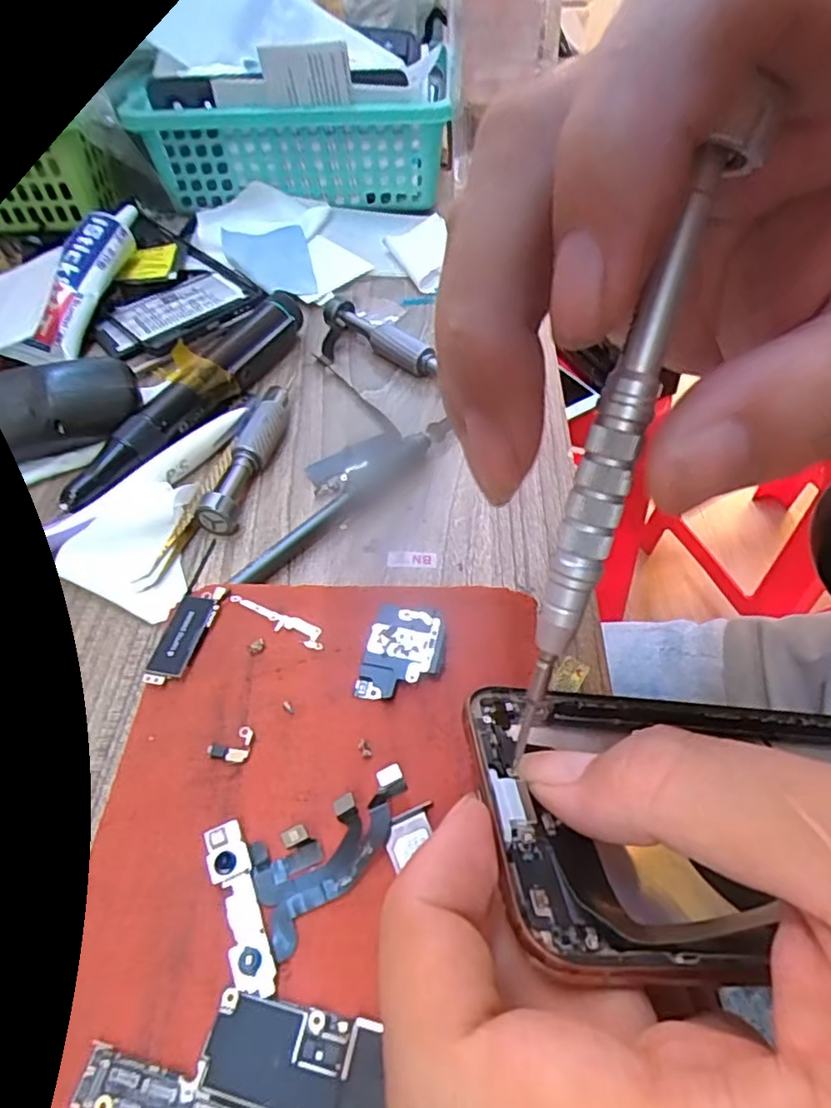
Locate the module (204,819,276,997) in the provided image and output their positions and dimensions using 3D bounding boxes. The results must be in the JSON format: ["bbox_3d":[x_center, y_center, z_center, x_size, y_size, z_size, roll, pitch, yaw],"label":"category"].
[{"bbox_3d":[-0.040,0.079,0.140,0.009,0.004,0.036,-19,54,-16],"label":"module"}]

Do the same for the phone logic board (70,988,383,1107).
[{"bbox_3d":[-0.032,0.102,0.122,0.064,0.004,0.025,10,51,8],"label":"phone logic board"}]

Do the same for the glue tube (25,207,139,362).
[{"bbox_3d":[-0.193,-0.172,0.374,0.024,0.022,0.131,6,63,4],"label":"glue tube"}]

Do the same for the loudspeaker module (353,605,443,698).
[{"bbox_3d":[-0.003,0.028,0.182,0.022,0.005,0.030,10,51,7],"label":"loudspeaker module"}]

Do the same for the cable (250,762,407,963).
[{"bbox_3d":[-0.018,0.070,0.146,0.040,0.008,0.023,-21,54,-17],"label":"cable"}]

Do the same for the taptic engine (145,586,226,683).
[{"bbox_3d":[-0.069,0.023,0.189,0.013,0.004,0.035,7,52,8],"label":"taptic engine"}]

